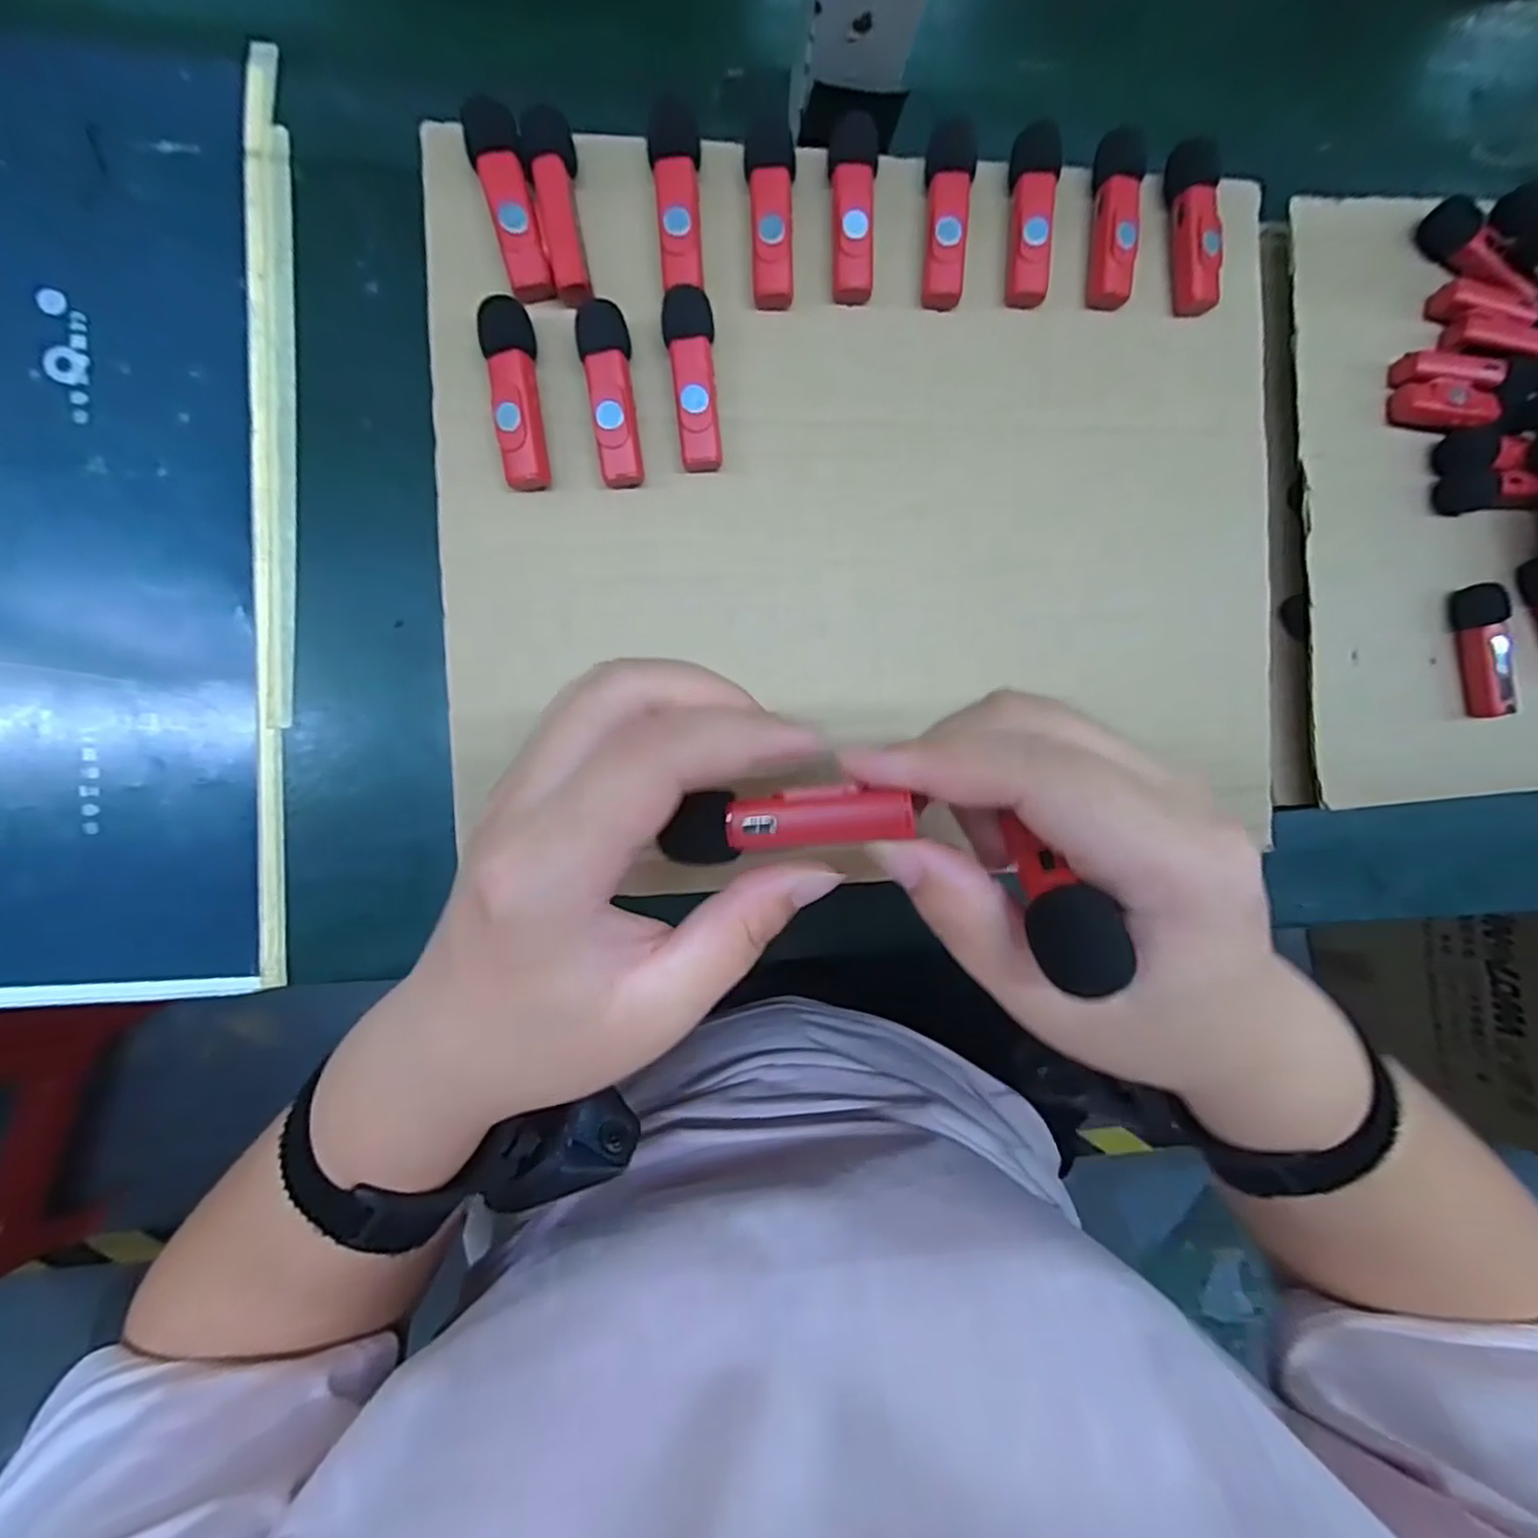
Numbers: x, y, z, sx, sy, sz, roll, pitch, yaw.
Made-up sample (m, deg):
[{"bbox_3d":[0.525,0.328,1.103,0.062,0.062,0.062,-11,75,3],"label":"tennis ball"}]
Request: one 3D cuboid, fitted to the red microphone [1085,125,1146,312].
[{"bbox_3d":[0.142,-0.228,0.284,0.017,0.019,0.066,2,87,-7],"label":"red microphone"}]

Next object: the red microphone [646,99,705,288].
[{"bbox_3d":[-0.035,-0.216,0.261,0.018,0.016,0.064,-5,88,-7],"label":"red microphone"}]

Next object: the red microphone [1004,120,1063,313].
[{"bbox_3d":[0.106,-0.223,0.279,0.018,0.018,0.062,4,87,-7],"label":"red microphone"}]

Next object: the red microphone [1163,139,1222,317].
[{"bbox_3d":[0.179,-0.228,0.289,0.015,0.023,0.064,-6,88,-7],"label":"red microphone"}]

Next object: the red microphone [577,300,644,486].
[{"bbox_3d":[-0.059,-0.142,0.260,0.019,0.015,0.065,-10,89,-7],"label":"red microphone"}]

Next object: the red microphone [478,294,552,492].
[{"bbox_3d":[-0.094,-0.139,0.255,0.018,0.017,0.064,-6,88,-7],"label":"red microphone"}]

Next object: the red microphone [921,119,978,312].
[{"bbox_3d":[0.072,-0.221,0.274,0.018,0.015,0.064,1,87,-7],"label":"red microphone"}]

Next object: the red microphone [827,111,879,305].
[{"bbox_3d":[0.033,-0.218,0.268,0.018,0.016,0.060,-3,88,-7],"label":"red microphone"}]

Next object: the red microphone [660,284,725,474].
[{"bbox_3d":[-0.029,-0.150,0.264,0.018,0.016,0.065,-5,88,-7],"label":"red microphone"}]

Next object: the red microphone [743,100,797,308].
[{"bbox_3d":[0.001,-0.216,0.266,0.019,0.015,0.067,-4,88,-7],"label":"red microphone"}]

